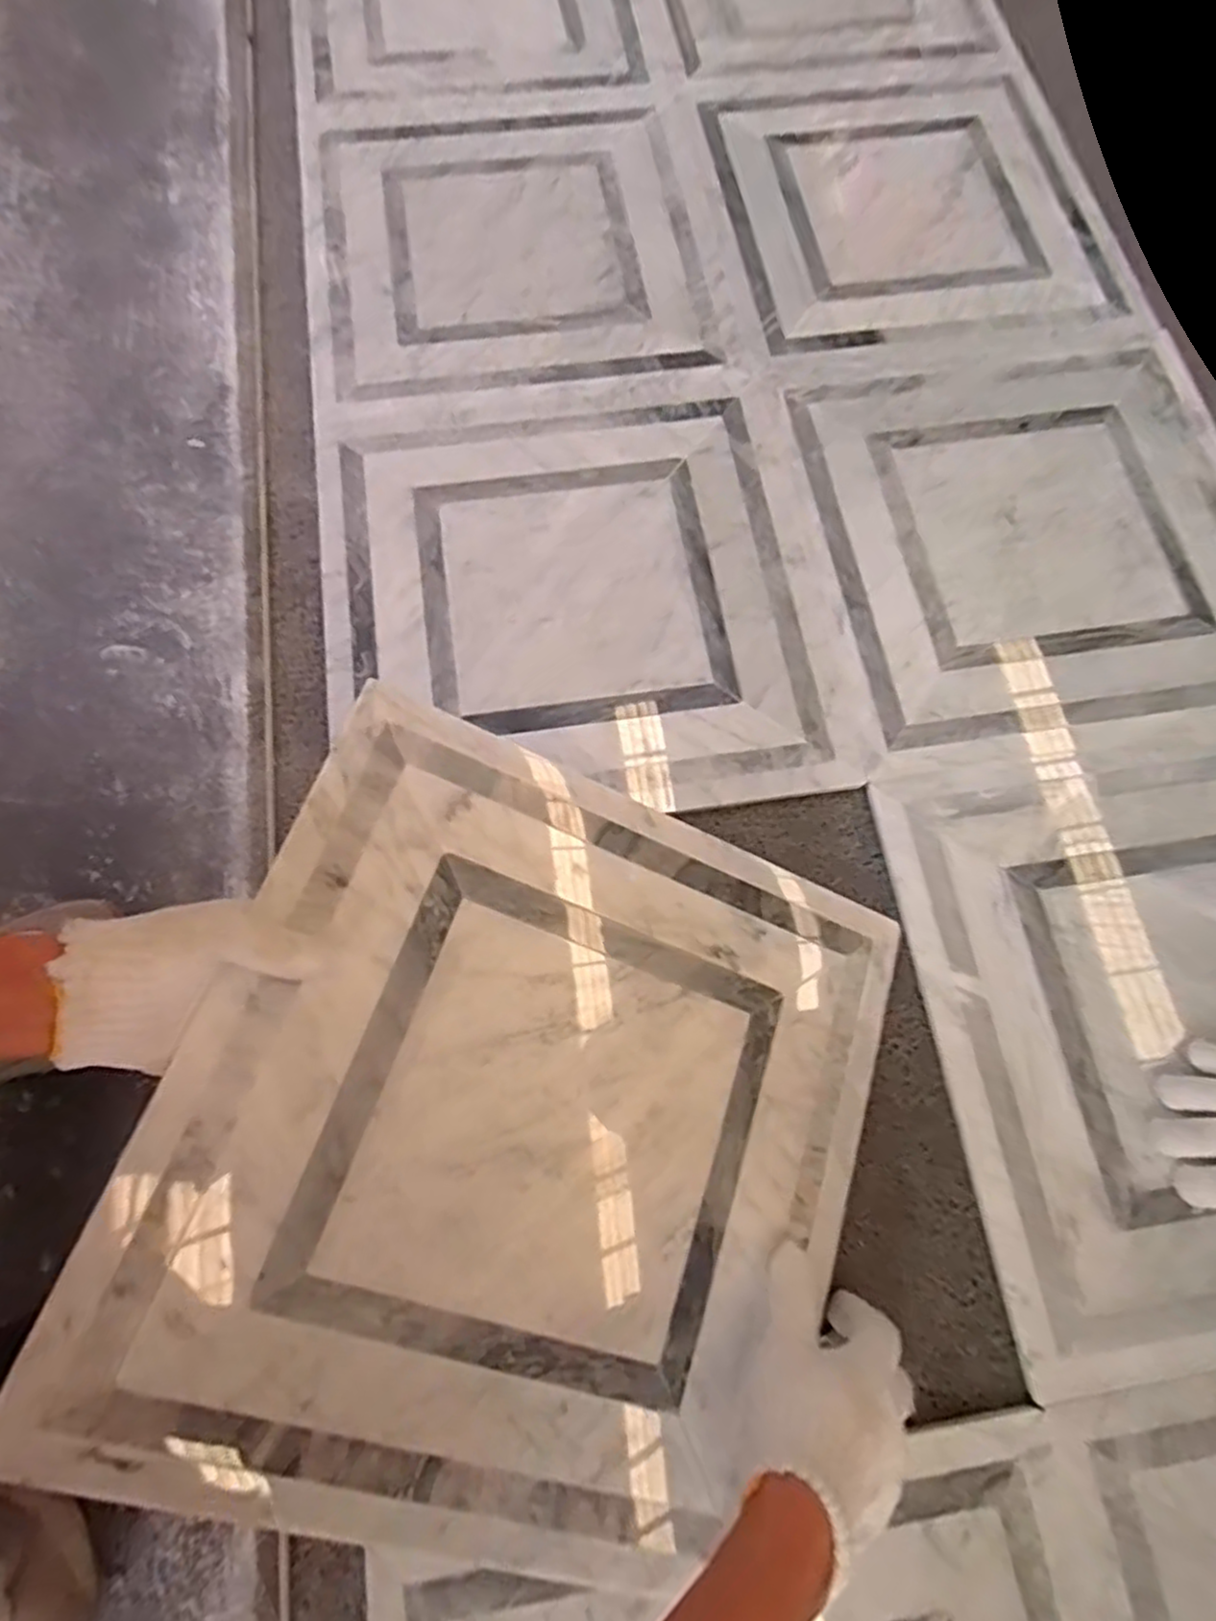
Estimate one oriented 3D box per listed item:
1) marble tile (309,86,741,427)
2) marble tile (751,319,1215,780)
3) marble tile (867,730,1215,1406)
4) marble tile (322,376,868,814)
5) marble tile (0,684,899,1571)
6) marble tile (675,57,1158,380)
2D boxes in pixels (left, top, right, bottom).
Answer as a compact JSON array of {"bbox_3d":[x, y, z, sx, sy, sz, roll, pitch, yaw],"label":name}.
[{"bbox_3d":[-0.095,-0.565,0.727,0.371,0.015,0.407,-9,73,-4],"label":"marble tile"},{"bbox_3d":[0.367,-0.244,0.639,0.404,0.018,0.398,-9,73,-4],"label":"marble tile"},{"bbox_3d":[0.422,0.140,0.508,0.385,0.015,0.395,-8,73,-4],"label":"marble tile"},{"bbox_3d":[-0.031,-0.183,0.606,0.384,0.015,0.388,-8,73,-4],"label":"marble tile"},{"bbox_3d":[-0.026,0.178,0.421,0.396,0.011,0.389,25,70,-14],"label":"marble tile"},{"bbox_3d":[0.299,-0.625,0.756,0.391,0.011,0.410,-7,73,-4],"label":"marble tile"}]

